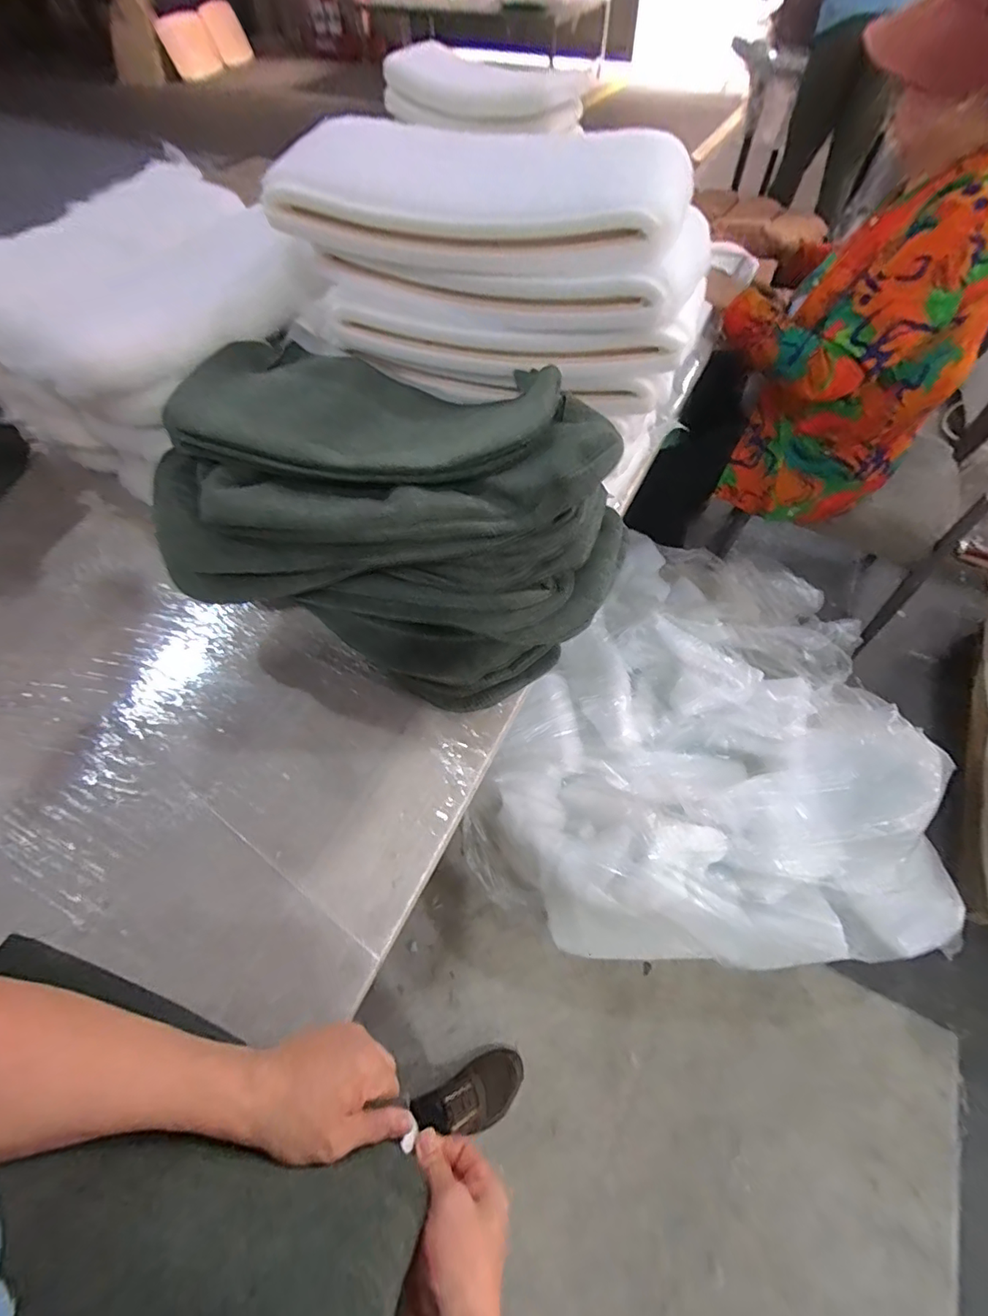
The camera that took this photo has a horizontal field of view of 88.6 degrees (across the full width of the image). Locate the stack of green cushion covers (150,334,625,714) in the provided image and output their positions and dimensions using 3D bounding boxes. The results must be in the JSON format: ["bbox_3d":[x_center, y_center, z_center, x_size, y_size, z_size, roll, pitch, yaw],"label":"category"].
[{"bbox_3d":[-0.120,-0.188,0.631,0.538,0.264,0.368,16,60,11],"label":"stack of green cushion covers"}]

